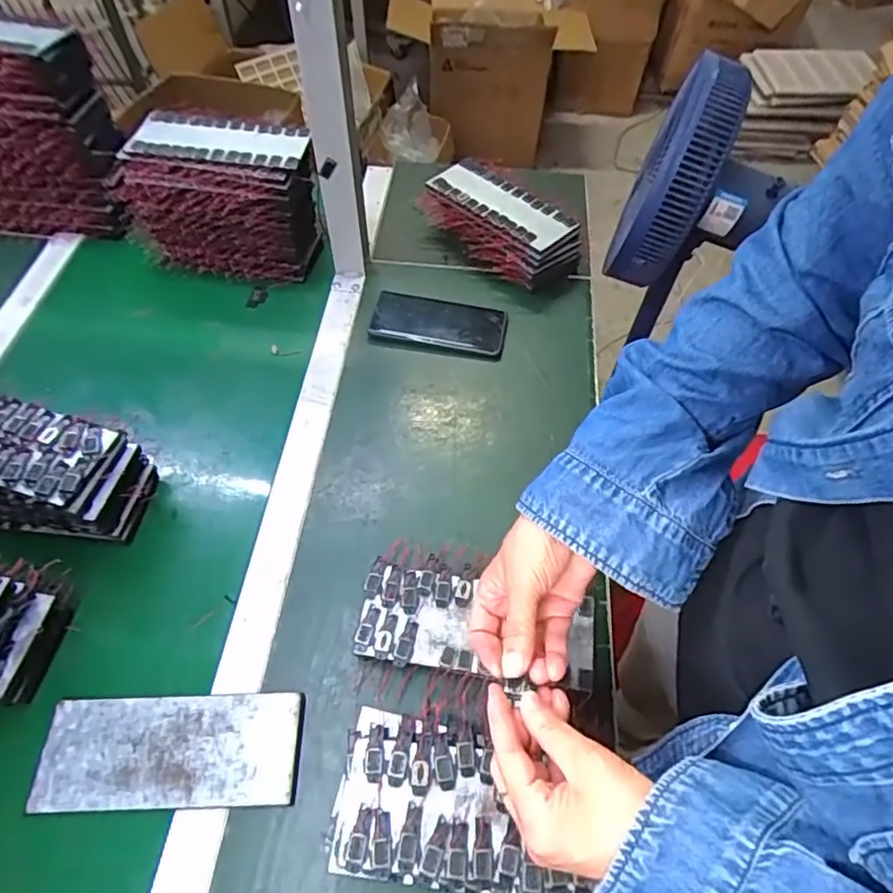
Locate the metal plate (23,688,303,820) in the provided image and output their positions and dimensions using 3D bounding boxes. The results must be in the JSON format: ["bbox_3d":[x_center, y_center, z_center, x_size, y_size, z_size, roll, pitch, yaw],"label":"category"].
[{"bbox_3d":[-0.219,0.242,0.474,0.200,0.011,0.083,-1,57,-3],"label":"metal plate"}]

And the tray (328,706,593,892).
[{"bbox_3d":[0.008,0.264,0.445,0.175,0.045,0.107,7,57,2],"label":"tray"}]

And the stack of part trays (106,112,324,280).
[{"bbox_3d":[-0.274,-0.311,0.751,0.229,0.154,0.117,11,57,4],"label":"stack of part trays"}]

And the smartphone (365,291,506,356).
[{"bbox_3d":[-0.008,-0.153,0.732,0.162,0.011,0.074,9,57,3],"label":"smartphone"}]

